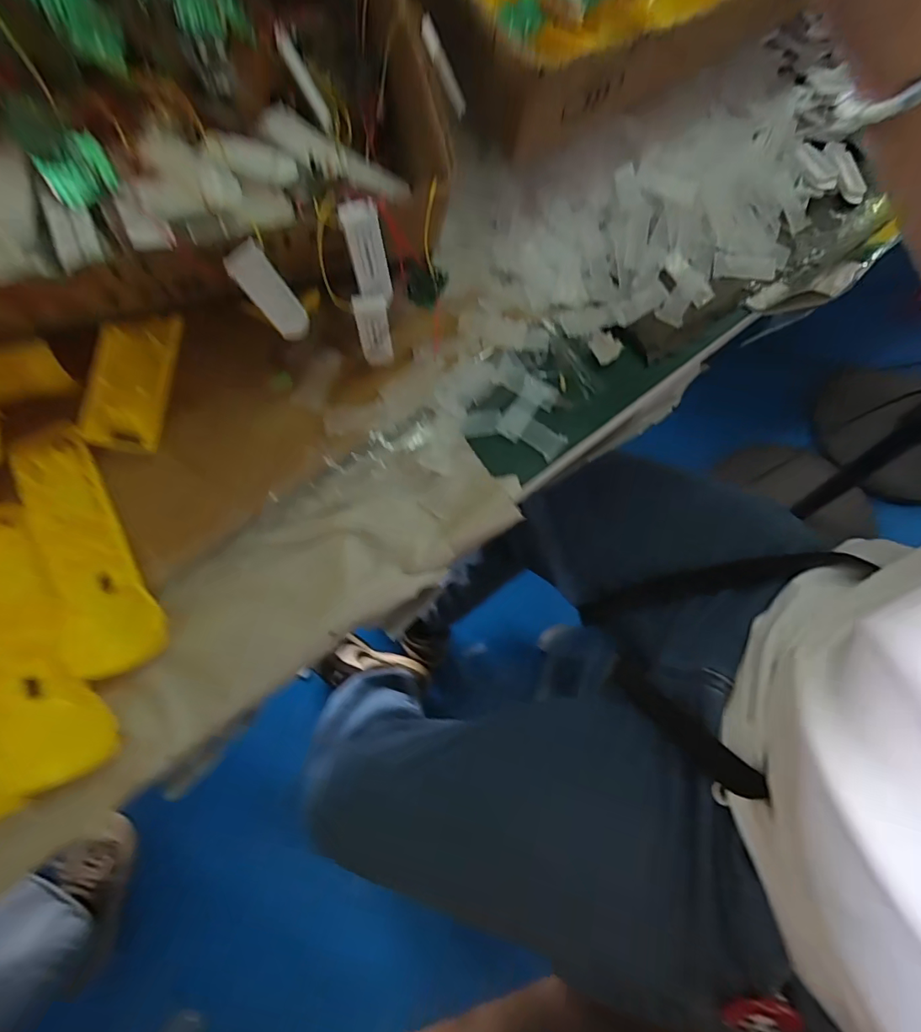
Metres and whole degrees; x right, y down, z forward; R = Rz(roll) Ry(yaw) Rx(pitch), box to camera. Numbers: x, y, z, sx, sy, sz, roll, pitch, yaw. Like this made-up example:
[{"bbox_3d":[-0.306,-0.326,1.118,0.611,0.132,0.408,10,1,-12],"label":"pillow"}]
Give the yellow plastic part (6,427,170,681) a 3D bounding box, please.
[{"bbox_3d":[-0.232,0.019,0.313,0.049,0.019,0.161,-31,71,-10],"label":"yellow plastic part"}]

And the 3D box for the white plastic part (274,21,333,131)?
[{"bbox_3d":[-0.096,-0.268,0.312,0.008,0.010,0.056,-36,112,-12],"label":"white plastic part"}]

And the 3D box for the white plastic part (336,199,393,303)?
[{"bbox_3d":[-0.054,-0.153,0.297,0.020,0.055,0.004,-21,53,-10],"label":"white plastic part"}]

